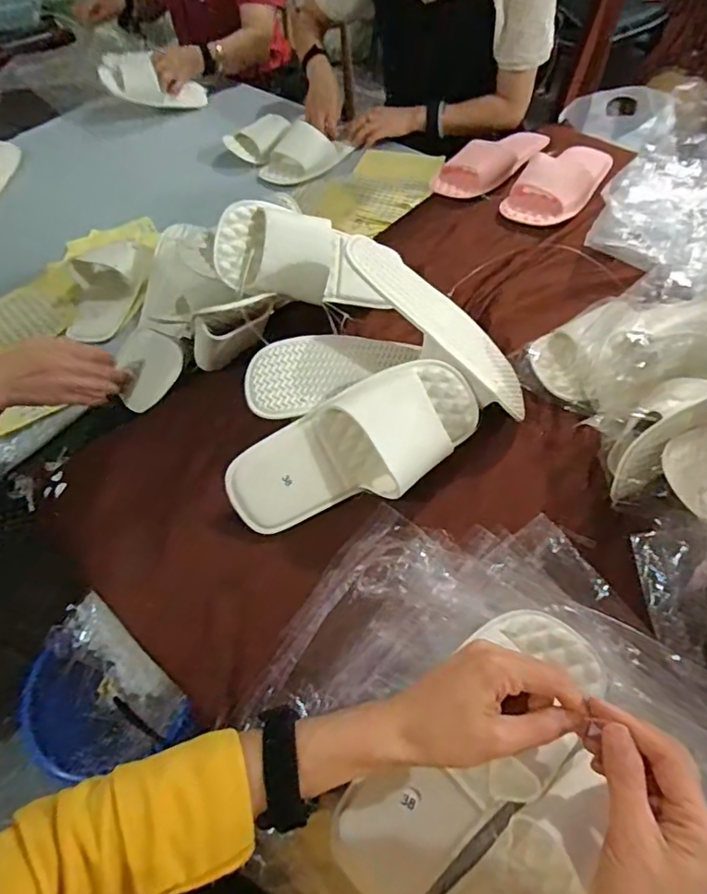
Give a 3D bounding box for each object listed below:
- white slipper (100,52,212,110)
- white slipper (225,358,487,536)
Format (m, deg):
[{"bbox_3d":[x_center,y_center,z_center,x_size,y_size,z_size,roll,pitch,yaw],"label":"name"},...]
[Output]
[{"bbox_3d":[-0.453,-0.844,1.255,0.242,0.099,0.068,-6,47,-43],"label":"white slipper"},{"bbox_3d":[0.005,0.002,0.523,0.252,0.053,0.110,-27,93,-10],"label":"white slipper"}]

